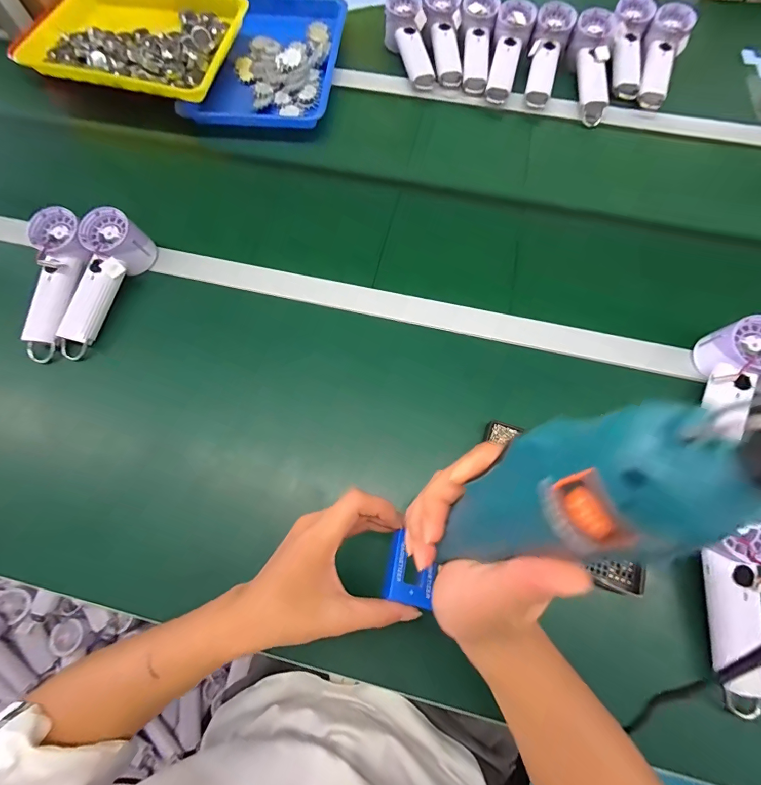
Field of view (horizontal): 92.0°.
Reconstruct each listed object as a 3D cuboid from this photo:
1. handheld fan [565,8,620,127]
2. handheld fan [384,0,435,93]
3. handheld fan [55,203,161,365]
[{"bbox_3d":[0.357,-0.546,0.621,0.070,0.038,0.194,3,86,2],"label":"handheld fan"},{"bbox_3d":[0.050,-0.601,0.639,0.065,0.041,0.186,-15,86,-4],"label":"handheld fan"},{"bbox_3d":[-0.373,-0.140,0.491,0.058,0.063,0.198,23,89,9],"label":"handheld fan"}]

